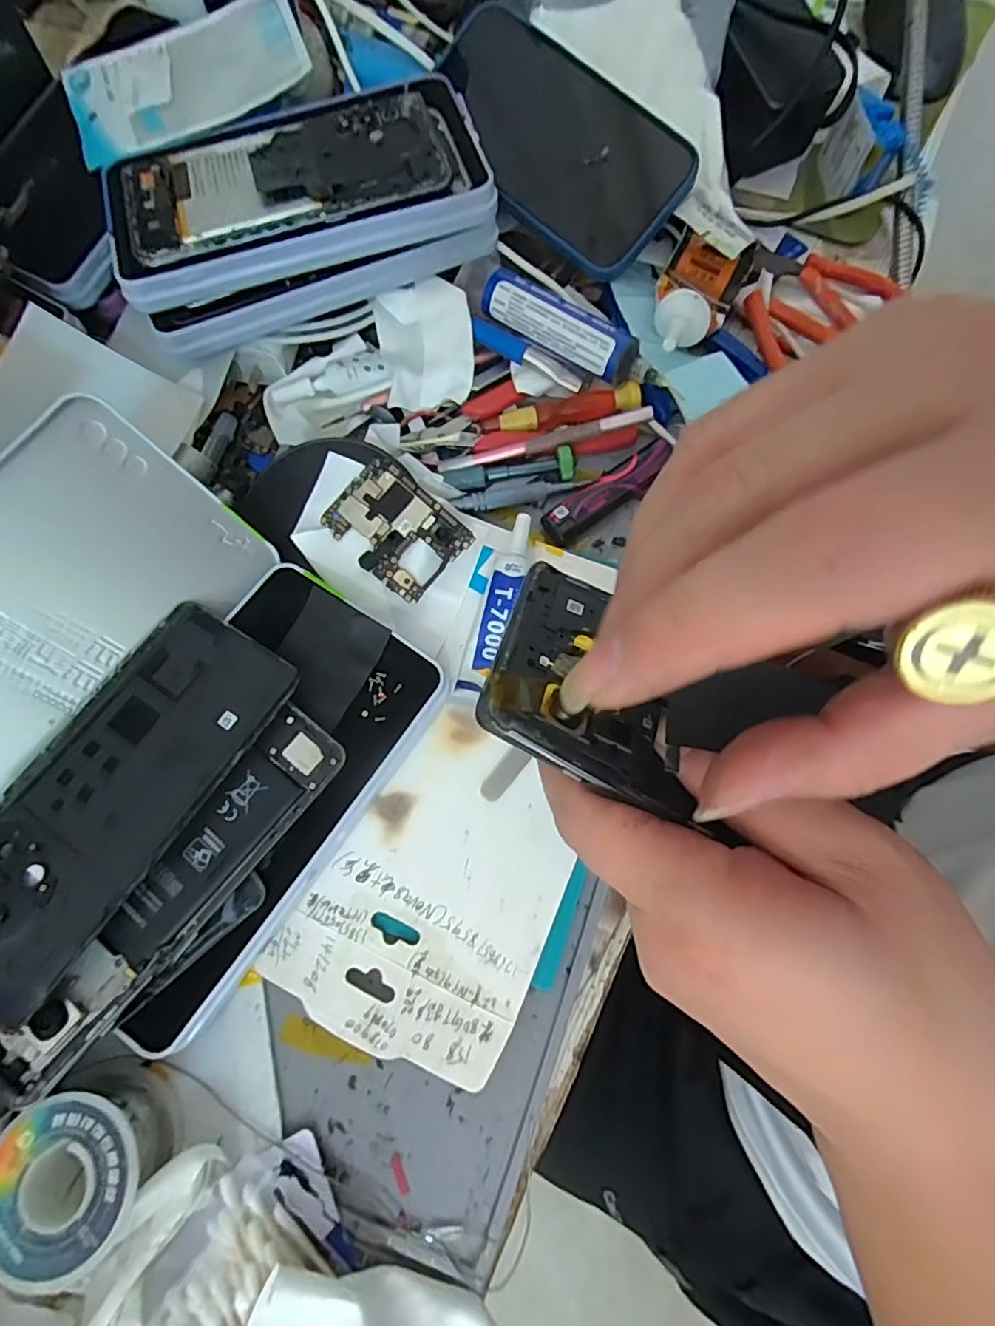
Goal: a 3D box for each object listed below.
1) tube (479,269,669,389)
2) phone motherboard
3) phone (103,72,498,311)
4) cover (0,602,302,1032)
[{"bbox_3d":[0.039,-0.179,0.307,0.109,0.022,0.019,34,76,12],"label":"tube"},{"bbox_3d":[-0.051,-0.066,0.280,0.065,0.004,0.047,40,90,5],"label":"phone motherboard"},{"bbox_3d":[-0.101,-0.239,0.296,0.186,0.040,0.103,-19,72,-5],"label":"phone"},{"bbox_3d":[-0.157,0.052,0.231,0.071,0.010,0.159,31,75,11],"label":"cover"}]

